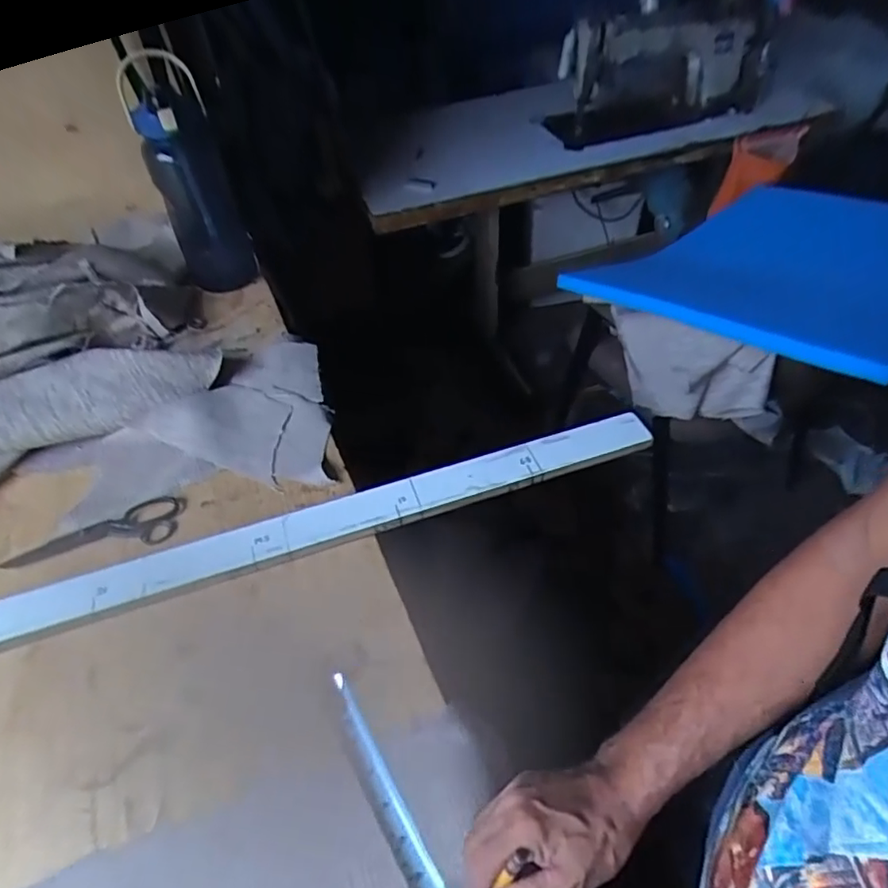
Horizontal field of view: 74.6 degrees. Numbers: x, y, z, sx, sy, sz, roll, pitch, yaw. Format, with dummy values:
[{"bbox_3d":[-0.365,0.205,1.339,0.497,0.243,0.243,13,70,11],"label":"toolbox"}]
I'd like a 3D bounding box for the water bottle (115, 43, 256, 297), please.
[{"bbox_3d":[-0.387,-0.407,0.904,0.115,0.324,0.088,-18,51,-11],"label":"water bottle"}]

